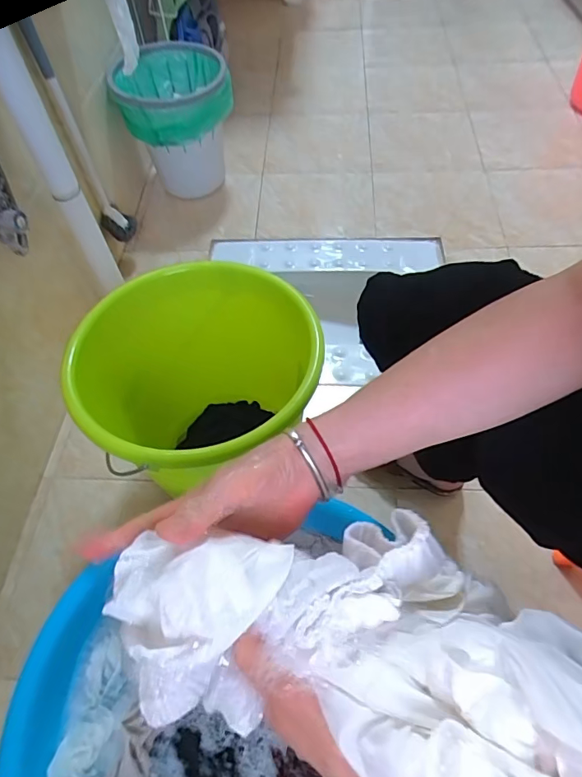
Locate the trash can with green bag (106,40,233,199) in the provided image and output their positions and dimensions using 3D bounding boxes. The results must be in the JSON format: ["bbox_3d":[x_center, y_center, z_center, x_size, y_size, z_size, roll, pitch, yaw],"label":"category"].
[{"bbox_3d":[-0.271,-0.653,1.183,0.252,0.313,0.231,-2,57,3],"label":"trash can with green bag"}]

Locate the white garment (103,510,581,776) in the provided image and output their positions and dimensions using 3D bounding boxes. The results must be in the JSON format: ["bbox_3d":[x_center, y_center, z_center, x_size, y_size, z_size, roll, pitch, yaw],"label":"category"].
[{"bbox_3d":[0.047,0.139,0.262,0.299,0.107,0.131,10,58,17],"label":"white garment"}]

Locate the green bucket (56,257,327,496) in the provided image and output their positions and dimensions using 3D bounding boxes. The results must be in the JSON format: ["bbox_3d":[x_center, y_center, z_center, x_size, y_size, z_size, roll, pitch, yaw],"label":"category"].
[{"bbox_3d":[-0.117,0.001,0.687,0.327,0.251,0.327,-34,61,-16],"label":"green bucket"}]

